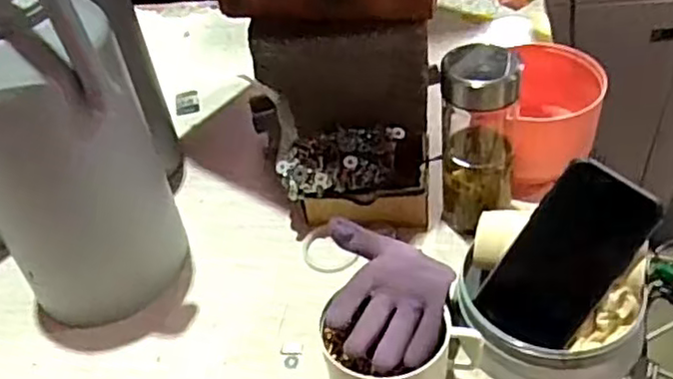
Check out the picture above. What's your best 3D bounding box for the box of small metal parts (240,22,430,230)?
[{"bbox_3d":[0.008,-0.063,0.713,0.183,0.179,0.129,-3,44,5],"label":"box of small metal parts"}]

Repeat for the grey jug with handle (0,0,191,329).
[{"bbox_3d":[-0.255,-0.068,0.575,0.159,0.438,0.129,-23,46,-16],"label":"grey jug with handle"}]

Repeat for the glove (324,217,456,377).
[{"bbox_3d":[0.045,0.089,0.564,0.104,0.048,0.128,0,44,8],"label":"glove"}]

